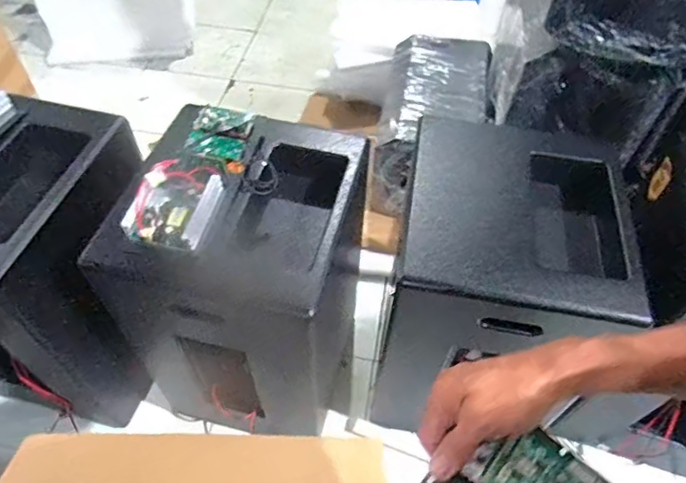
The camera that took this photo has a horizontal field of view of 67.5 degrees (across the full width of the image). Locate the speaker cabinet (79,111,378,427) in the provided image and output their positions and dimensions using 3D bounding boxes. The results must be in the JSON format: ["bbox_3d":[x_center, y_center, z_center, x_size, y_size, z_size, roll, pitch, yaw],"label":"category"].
[{"bbox_3d":[-0.171,0.096,1.136,0.466,0.668,0.467,1,52,-2],"label":"speaker cabinet"}]

